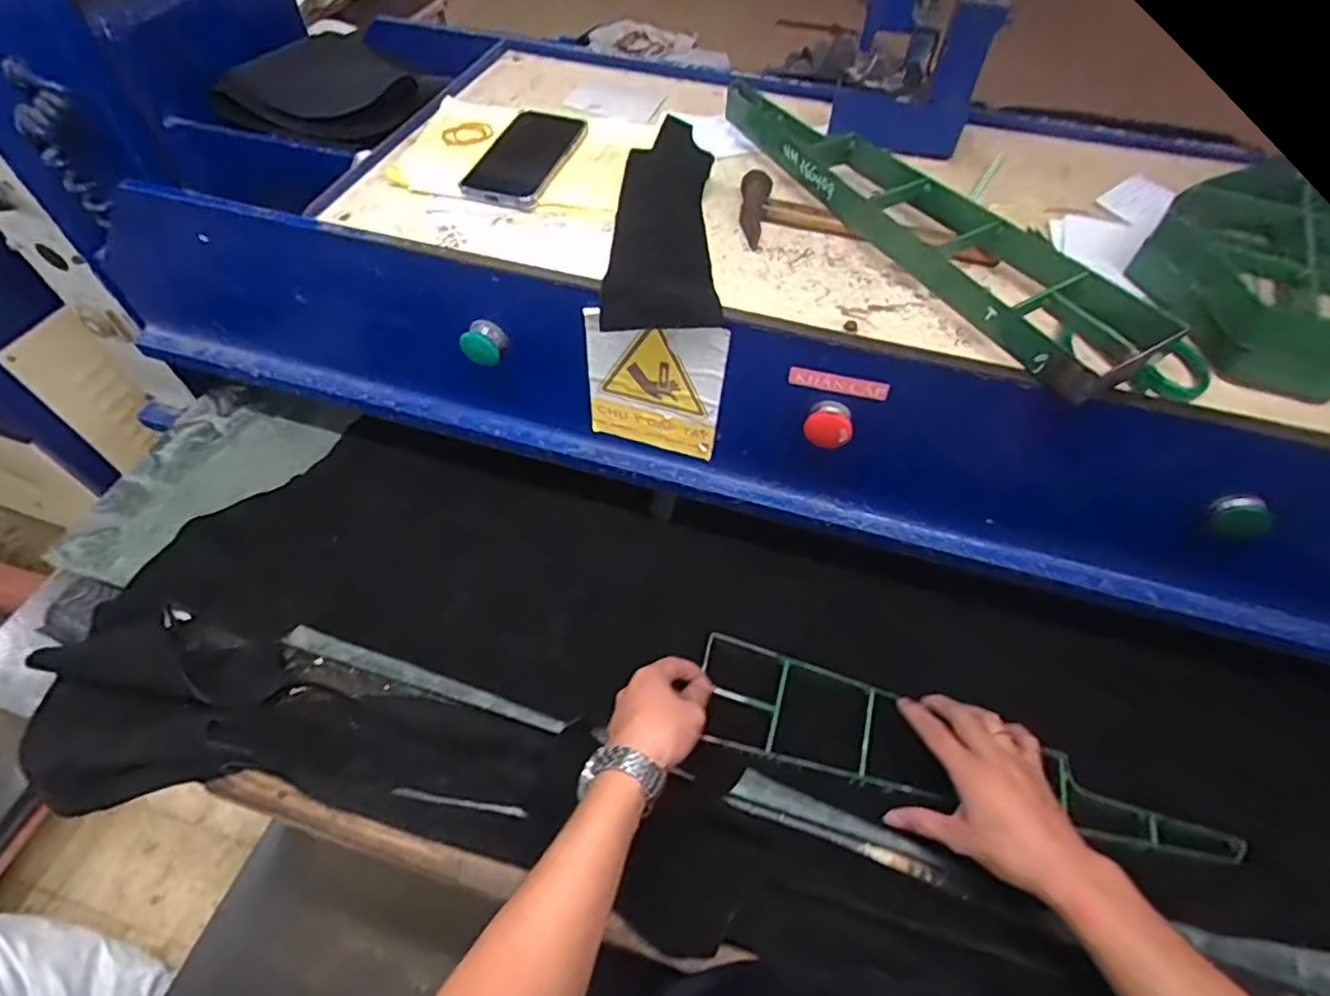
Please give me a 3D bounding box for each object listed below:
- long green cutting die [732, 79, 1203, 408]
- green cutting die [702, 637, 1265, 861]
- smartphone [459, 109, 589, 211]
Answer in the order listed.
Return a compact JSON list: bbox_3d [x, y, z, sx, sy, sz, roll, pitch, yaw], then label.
[{"bbox_3d":[0.203,-0.265,0.570,0.115,0.054,0.468,-24,58,-18],"label":"long green cutting die"},{"bbox_3d":[0.258,0.238,0.581,0.468,0.030,0.101,15,55,11],"label":"green cutting die"},{"bbox_3d":[-0.143,-0.345,0.650,0.086,0.017,0.168,14,55,9],"label":"smartphone"}]

